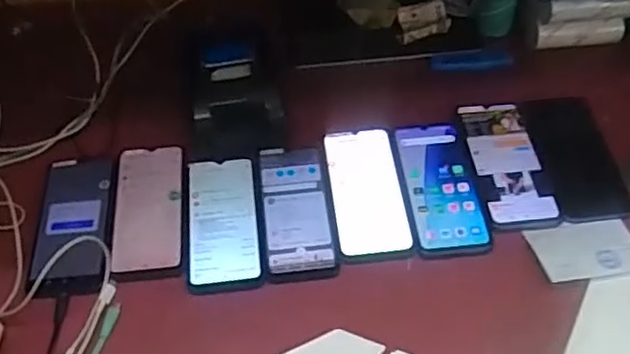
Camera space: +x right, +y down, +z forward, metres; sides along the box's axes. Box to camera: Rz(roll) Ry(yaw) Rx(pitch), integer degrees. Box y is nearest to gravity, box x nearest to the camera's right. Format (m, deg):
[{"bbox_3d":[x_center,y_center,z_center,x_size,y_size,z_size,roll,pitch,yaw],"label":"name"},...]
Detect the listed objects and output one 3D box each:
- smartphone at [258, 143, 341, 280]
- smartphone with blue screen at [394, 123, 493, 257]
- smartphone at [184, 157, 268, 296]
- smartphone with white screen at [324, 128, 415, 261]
[{"bbox_3d":[-0.019,0.032,0.690,0.072,0.004,0.168,-5,53,-4],"label":"smartphone"},{"bbox_3d":[0.136,0.007,0.708,0.078,0.006,0.174,-4,53,-3],"label":"smartphone with blue screen"},{"bbox_3d":[-0.096,0.044,0.682,0.076,0.004,0.161,-6,53,-4],"label":"smartphone"},{"bbox_3d":[0.056,0.011,0.705,0.077,0.006,0.169,-4,53,-3],"label":"smartphone with white screen"}]

